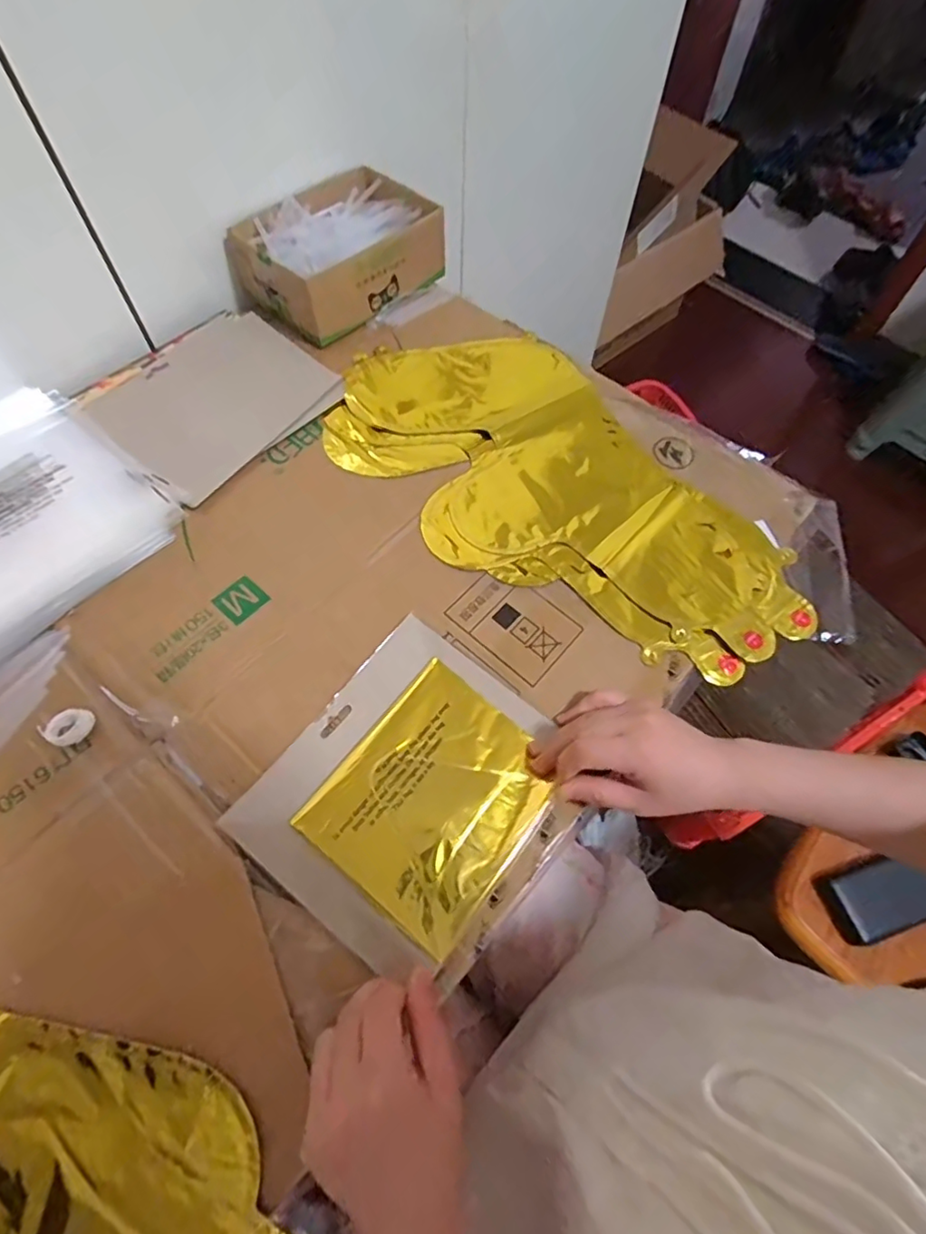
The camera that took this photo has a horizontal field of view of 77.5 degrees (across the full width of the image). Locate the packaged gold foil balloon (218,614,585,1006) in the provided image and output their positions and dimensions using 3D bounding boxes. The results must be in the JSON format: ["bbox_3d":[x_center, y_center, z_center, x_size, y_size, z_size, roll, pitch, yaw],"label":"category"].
[{"bbox_3d":[-0.027,0.116,0.386,0.174,0.014,0.189,36,67,14],"label":"packaged gold foil balloon"}]

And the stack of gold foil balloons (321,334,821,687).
[{"bbox_3d":[0.076,-0.114,0.500,0.224,0.009,0.433,-39,71,-20],"label":"stack of gold foil balloons"}]

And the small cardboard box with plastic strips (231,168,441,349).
[{"bbox_3d":[-0.124,-0.385,0.602,0.196,0.063,0.139,-40,71,-20],"label":"small cardboard box with plastic strips"}]

